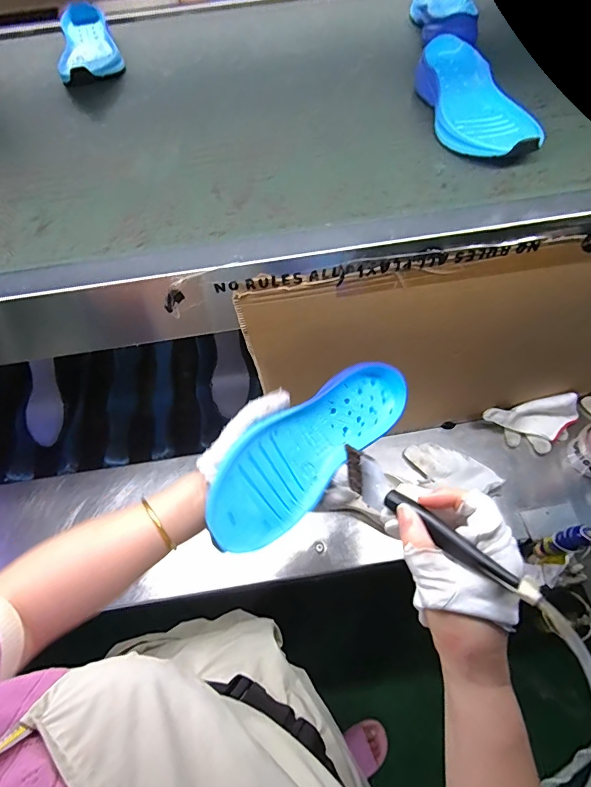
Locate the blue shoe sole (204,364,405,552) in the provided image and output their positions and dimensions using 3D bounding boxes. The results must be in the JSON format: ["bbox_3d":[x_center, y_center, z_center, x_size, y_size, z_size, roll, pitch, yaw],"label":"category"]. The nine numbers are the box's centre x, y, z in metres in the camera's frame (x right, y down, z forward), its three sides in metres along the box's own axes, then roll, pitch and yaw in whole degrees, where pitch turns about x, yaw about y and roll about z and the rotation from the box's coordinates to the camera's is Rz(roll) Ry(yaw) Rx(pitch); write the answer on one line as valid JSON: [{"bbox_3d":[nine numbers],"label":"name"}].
[{"bbox_3d":[0.019,0.051,0.409,0.252,0.022,0.090,-36,95,-29],"label":"blue shoe sole"}]

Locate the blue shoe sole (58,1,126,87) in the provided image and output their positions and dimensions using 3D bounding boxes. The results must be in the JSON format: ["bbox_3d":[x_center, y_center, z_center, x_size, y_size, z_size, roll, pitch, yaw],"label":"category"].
[{"bbox_3d":[-0.354,-0.584,0.687,0.096,0.055,0.227,-21,59,-9],"label":"blue shoe sole"}]

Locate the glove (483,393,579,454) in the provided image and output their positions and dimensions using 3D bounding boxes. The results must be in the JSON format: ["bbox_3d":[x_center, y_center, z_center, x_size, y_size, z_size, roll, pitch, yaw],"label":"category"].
[{"bbox_3d":[0.426,0.060,0.726,0.160,0.065,0.077,-10,57,-2],"label":"glove"}]

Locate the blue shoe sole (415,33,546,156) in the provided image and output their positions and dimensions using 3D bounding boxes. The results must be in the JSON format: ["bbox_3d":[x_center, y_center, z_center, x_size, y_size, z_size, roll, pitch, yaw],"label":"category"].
[{"bbox_3d":[0.222,-0.375,0.520,0.098,0.046,0.259,-4,57,2],"label":"blue shoe sole"}]

